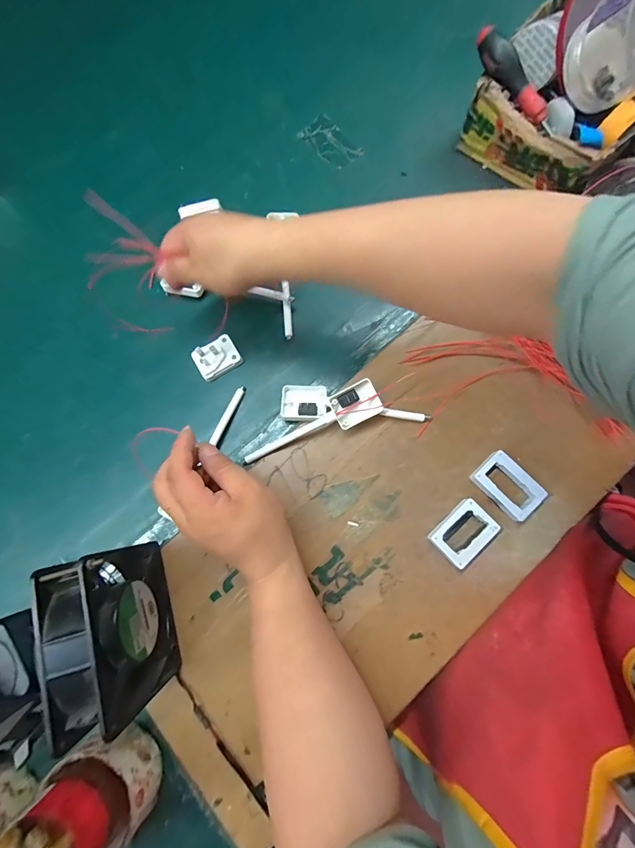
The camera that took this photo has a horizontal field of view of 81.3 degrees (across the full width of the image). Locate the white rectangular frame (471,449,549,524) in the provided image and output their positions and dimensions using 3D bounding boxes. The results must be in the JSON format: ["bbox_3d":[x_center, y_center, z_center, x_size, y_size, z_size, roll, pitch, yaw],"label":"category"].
[{"bbox_3d":[0.190,0.061,0.368,0.040,0.019,0.061,-43,80,-7],"label":"white rectangular frame"}]

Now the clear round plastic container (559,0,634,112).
[{"bbox_3d":[0.304,-0.372,0.361,0.070,0.091,0.094,-41,80,-7],"label":"clear round plastic container"}]

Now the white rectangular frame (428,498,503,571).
[{"bbox_3d":[0.141,0.105,0.358,0.057,0.016,0.043,-41,80,-7],"label":"white rectangular frame"}]

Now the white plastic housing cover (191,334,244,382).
[{"bbox_3d":[-0.113,-0.075,0.412,0.048,0.019,0.037,-33,79,-5],"label":"white plastic housing cover"}]

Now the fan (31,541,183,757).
[{"bbox_3d":[-0.164,0.166,0.303,0.041,0.121,0.118,-14,78,-1],"label":"fan"}]

